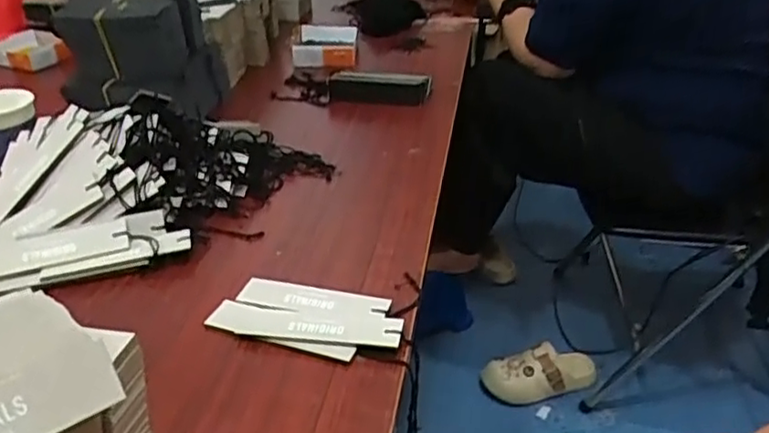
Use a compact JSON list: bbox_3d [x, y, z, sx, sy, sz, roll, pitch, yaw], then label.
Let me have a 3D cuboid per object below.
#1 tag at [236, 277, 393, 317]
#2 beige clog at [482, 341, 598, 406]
[{"bbox_3d":[-0.059,0.068,0.544,0.126,0.004,0.035,6,32,14],"label":"tag"},{"bbox_3d":[0.327,0.337,1.398,0.233,0.092,0.082,-3,31,-3],"label":"beige clog"}]

